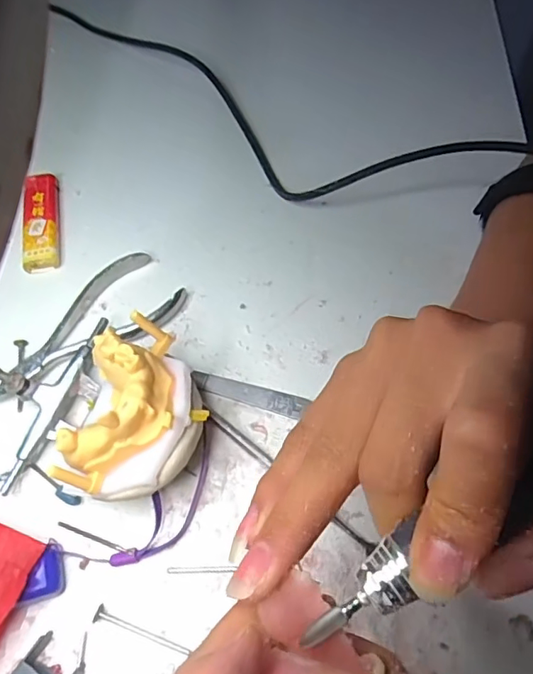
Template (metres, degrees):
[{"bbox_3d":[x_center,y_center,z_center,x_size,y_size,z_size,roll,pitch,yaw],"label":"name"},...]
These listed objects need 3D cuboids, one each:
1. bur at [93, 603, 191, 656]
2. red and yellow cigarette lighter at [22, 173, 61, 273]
[{"bbox_3d":[-0.055,0.129,0.232,0.044,0.004,0.006,16,61,10],"label":"bur"},{"bbox_3d":[-0.150,-0.077,0.352,0.023,0.013,0.079,-11,60,-5],"label":"red and yellow cigarette lighter"}]

